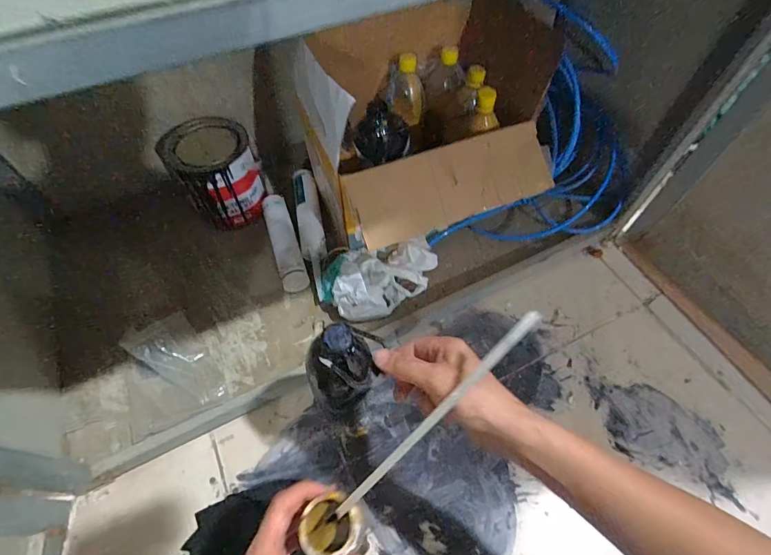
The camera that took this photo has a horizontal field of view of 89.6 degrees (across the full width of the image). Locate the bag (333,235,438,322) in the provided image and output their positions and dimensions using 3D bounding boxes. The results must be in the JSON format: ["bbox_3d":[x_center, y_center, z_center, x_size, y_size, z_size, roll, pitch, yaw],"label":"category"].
[{"bbox_3d":[-0.004,0.003,0.692,0.203,0.075,0.129,-6,58,-4],"label":"bag"}]

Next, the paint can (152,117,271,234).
[{"bbox_3d":[-0.329,-0.204,0.765,0.146,0.148,0.154,-33,64,-19],"label":"paint can"}]

